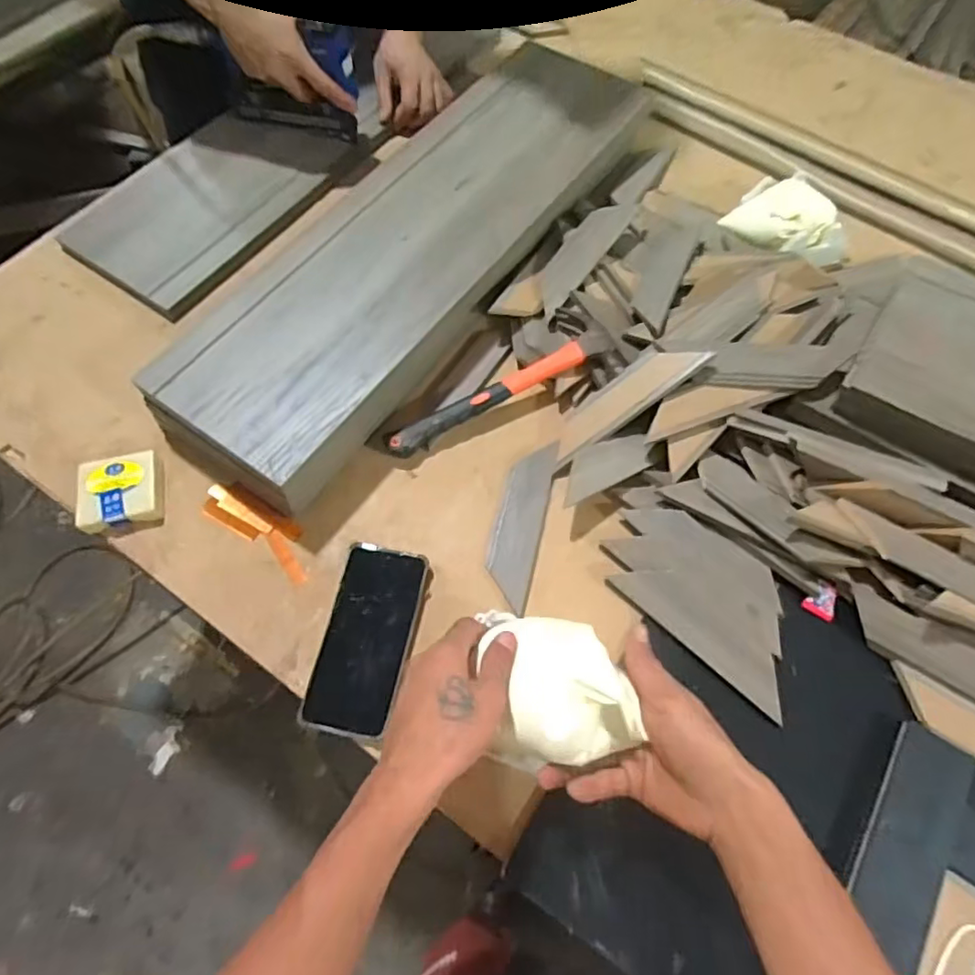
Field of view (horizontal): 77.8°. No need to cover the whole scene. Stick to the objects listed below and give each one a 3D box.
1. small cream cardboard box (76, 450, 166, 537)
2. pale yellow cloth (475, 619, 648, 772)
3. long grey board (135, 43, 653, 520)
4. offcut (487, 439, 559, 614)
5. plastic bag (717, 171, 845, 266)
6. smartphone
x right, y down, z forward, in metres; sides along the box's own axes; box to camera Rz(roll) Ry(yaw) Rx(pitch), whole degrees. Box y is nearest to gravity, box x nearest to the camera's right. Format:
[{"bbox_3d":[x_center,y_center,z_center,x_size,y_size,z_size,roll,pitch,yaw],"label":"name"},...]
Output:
[{"bbox_3d":[-0.360,0.006,0.591,0.073,0.027,0.075,-13,66,-6],"label":"small cream cardboard box"},{"bbox_3d":[0.050,0.136,0.421,0.100,0.033,0.102,-6,66,-3],"label":"pale yellow cloth"},{"bbox_3d":[-0.058,-0.275,0.686,0.181,0.075,0.690,34,70,14],"label":"long grey board"},{"bbox_3d":[0.033,0.035,0.598,0.046,0.009,0.170,12,68,8],"label":"offcut"},{"bbox_3d":[0.363,-0.324,0.734,0.148,0.046,0.117,2,65,1],"label":"plastic bag"},{"bbox_3d":[-0.108,0.134,0.544,0.077,0.014,0.163,10,66,4],"label":"smartphone"}]

